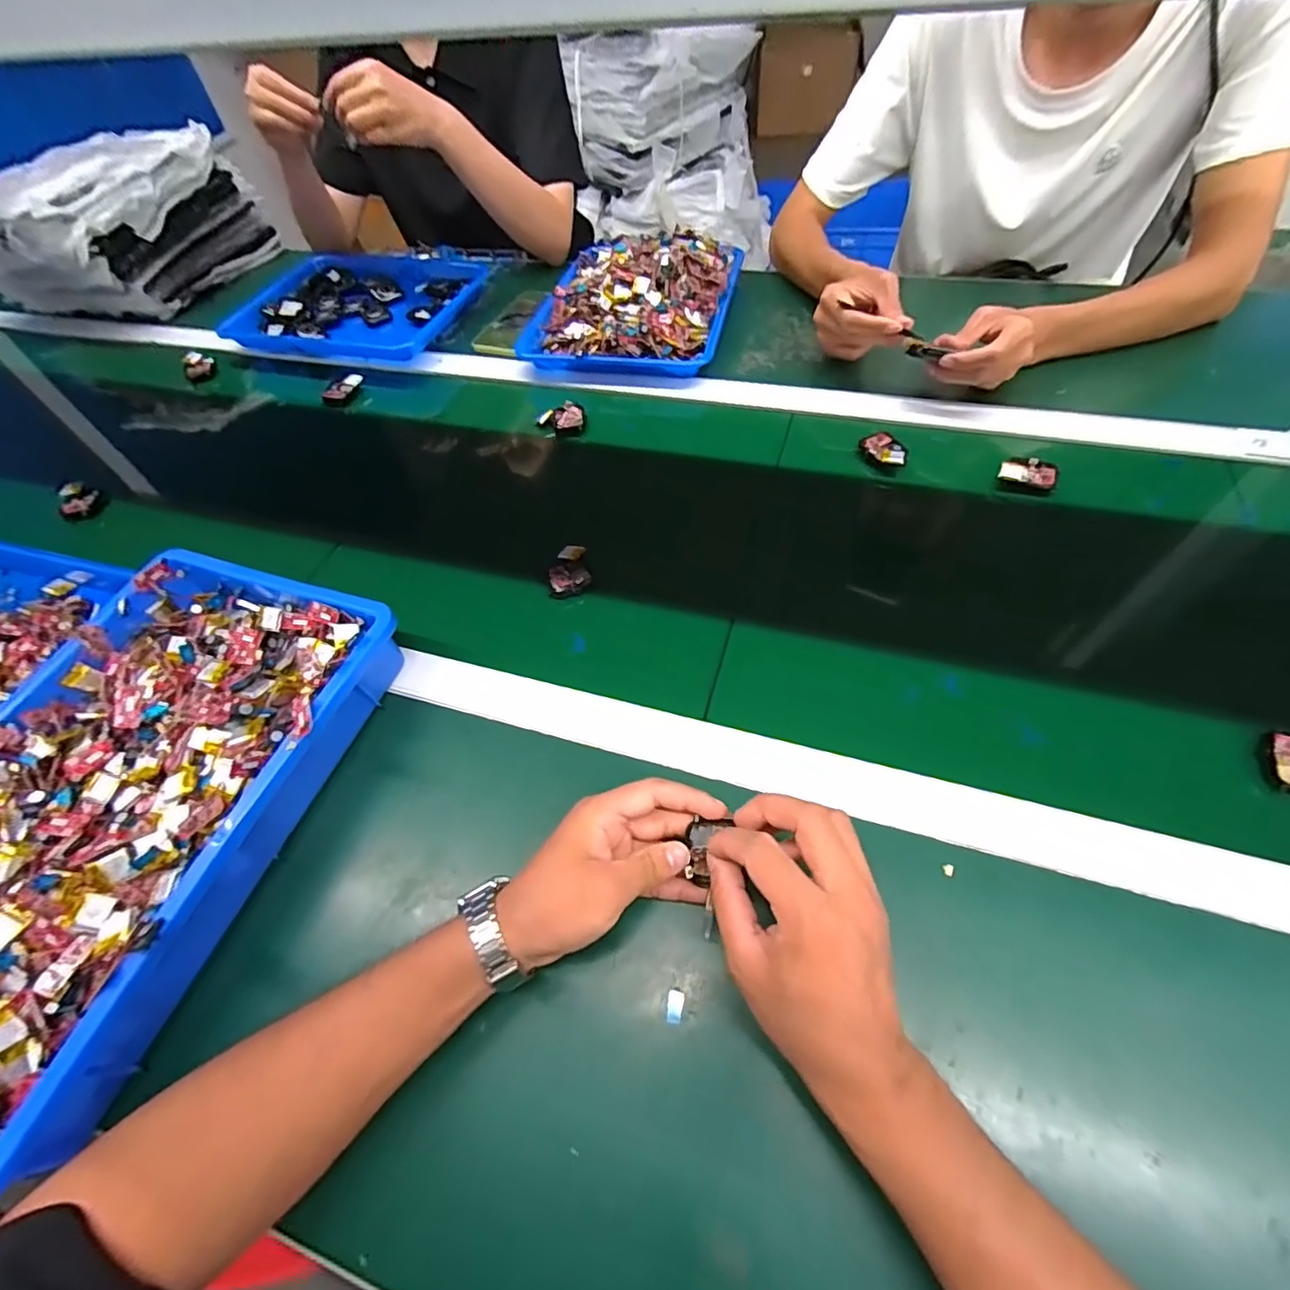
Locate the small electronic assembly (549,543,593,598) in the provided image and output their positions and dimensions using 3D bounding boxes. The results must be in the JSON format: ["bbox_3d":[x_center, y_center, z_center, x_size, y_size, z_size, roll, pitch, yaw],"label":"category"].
[{"bbox_3d":[-0.070,-0.068,0.518,0.037,0.016,0.050,-8,56,-1],"label":"small electronic assembly"}]

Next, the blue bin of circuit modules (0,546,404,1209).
[{"bbox_3d":[-0.363,0.105,0.398,0.238,0.069,0.378,15,59,13],"label":"blue bin of circuit modules"}]

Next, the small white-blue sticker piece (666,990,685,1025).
[{"bbox_3d":[0.018,0.213,0.332,0.009,0.004,0.017,7,59,7],"label":"small white-blue sticker piece"}]

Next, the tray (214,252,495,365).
[{"bbox_3d":[-0.403,-0.514,0.837,0.316,0.036,0.287,11,58,13],"label":"tray"}]

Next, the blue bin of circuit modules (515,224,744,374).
[{"bbox_3d":[-0.014,-0.456,0.739,0.246,0.062,0.276,9,58,12],"label":"blue bin of circuit modules"}]

